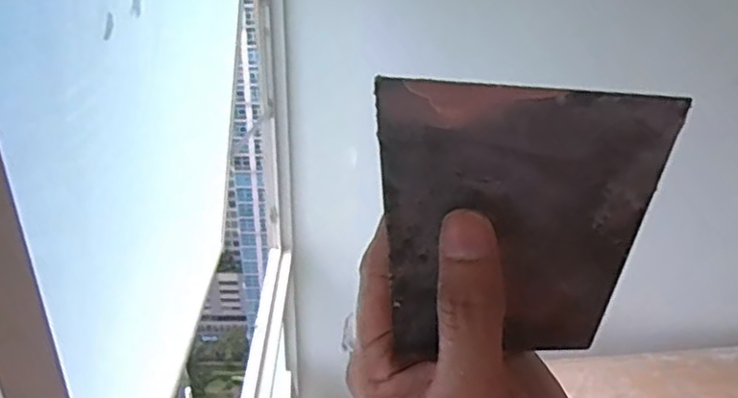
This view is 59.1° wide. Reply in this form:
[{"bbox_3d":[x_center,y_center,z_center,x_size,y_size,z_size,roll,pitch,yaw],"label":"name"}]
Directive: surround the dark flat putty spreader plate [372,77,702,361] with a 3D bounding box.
[{"bbox_3d":[0.053,0.010,0.231,0.104,0.098,0.004,1,18,-11],"label":"dark flat putty spreader plate"}]

